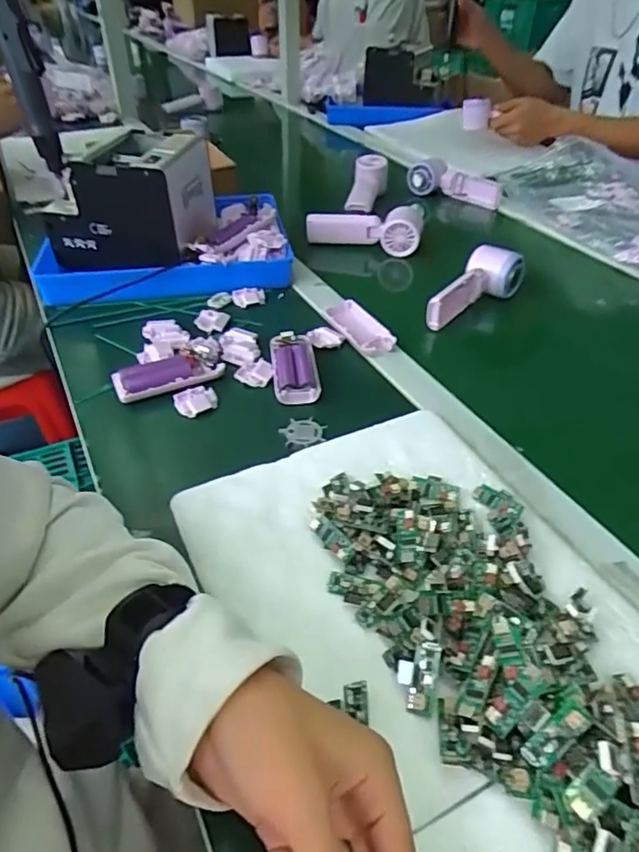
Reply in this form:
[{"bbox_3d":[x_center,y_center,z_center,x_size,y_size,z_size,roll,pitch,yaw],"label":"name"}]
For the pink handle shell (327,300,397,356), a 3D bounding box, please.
[{"bbox_3d":[0.044,-0.112,0.643,0.043,0.017,0.105,-19,44,-20],"label":"pink handle shell"}]

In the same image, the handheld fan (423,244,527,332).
[{"bbox_3d":[0.192,-0.165,0.688,0.059,0.060,0.160,26,47,27],"label":"handheld fan"}]

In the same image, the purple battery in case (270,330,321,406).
[{"bbox_3d":[-0.026,-0.064,0.584,0.046,0.019,0.106,-5,41,-6],"label":"purple battery in case"}]

